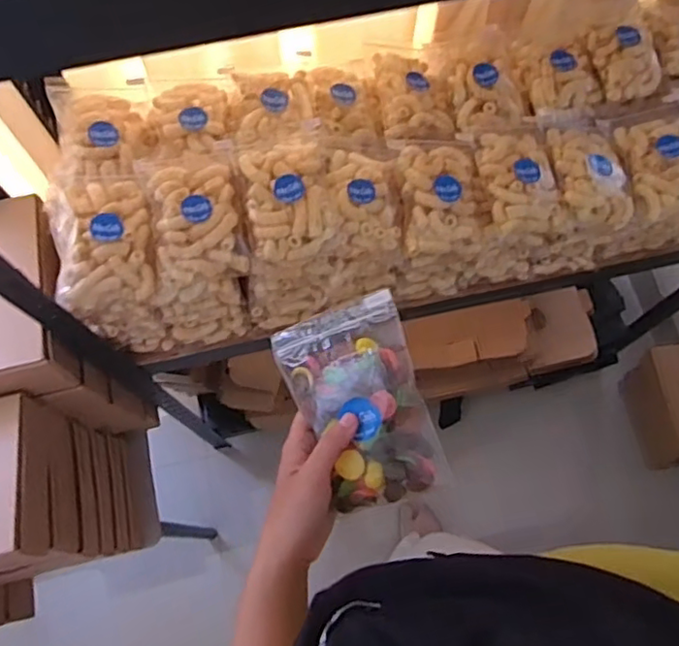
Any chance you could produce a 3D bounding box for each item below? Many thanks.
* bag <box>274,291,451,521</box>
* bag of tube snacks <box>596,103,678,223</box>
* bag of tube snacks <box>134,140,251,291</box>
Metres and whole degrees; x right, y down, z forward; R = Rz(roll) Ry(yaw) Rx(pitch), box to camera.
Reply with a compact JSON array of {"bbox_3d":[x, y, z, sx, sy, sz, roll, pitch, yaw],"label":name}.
[{"bbox_3d":[0.016,0.055,0.431,0.092,0.025,0.138,-23,79,12],"label":"bag"},{"bbox_3d":[0.342,-0.179,0.659,0.077,0.052,0.150,-8,71,-1],"label":"bag of tube snacks"},{"bbox_3d":[-0.138,-0.110,0.593,0.090,0.038,0.137,-15,71,-4],"label":"bag of tube snacks"}]

